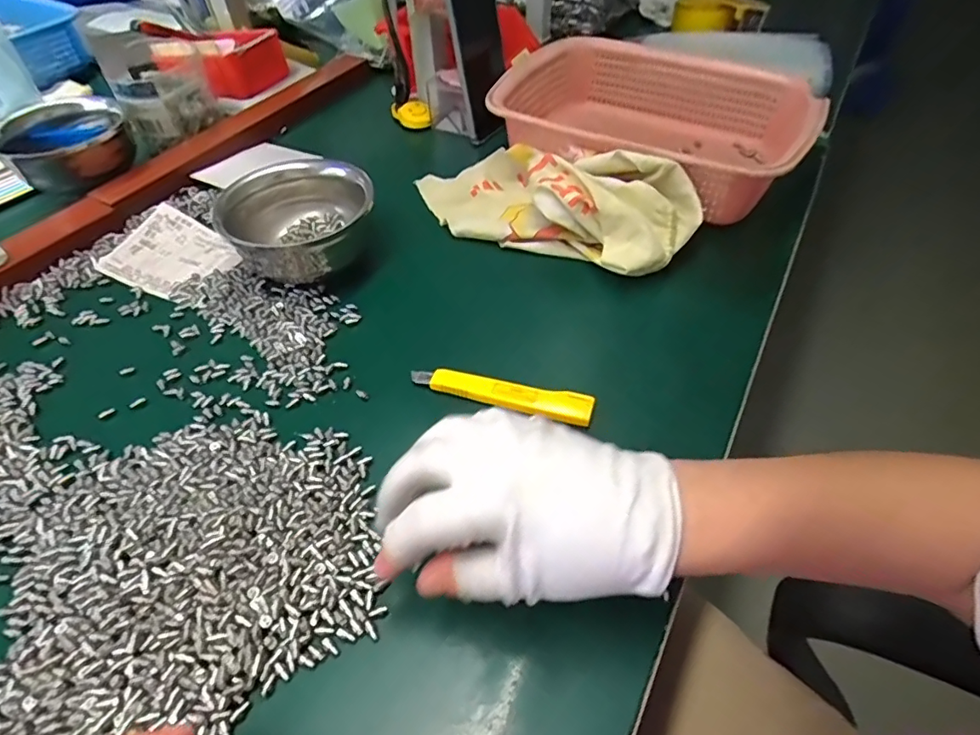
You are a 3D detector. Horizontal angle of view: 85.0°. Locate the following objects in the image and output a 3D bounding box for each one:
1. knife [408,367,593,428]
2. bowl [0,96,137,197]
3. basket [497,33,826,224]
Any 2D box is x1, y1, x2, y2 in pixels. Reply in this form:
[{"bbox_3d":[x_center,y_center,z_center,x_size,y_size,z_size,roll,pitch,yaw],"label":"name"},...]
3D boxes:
[{"bbox_3d":[0.006,0.018,0.369,0.127,0.011,0.022,10,50,10],"label":"knife"},{"bbox_3d":[-0.440,-0.230,0.560,0.117,0.065,0.117,-1,49,1],"label":"bowl"},{"bbox_3d":[0.166,-0.249,0.565,0.301,0.094,0.252,20,52,18],"label":"basket"}]

